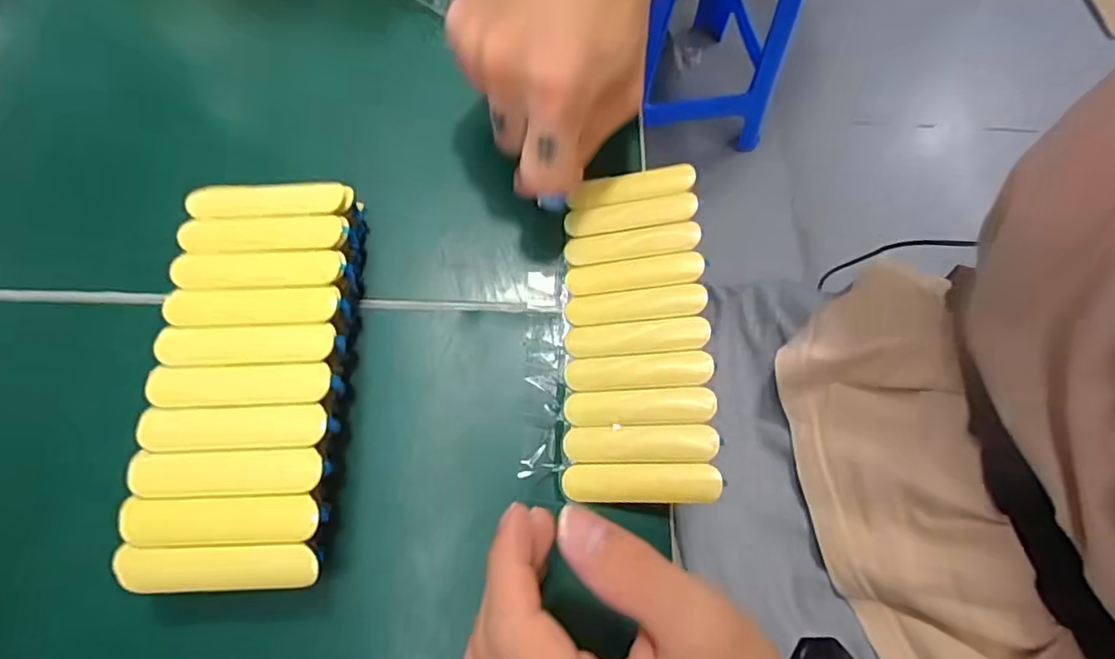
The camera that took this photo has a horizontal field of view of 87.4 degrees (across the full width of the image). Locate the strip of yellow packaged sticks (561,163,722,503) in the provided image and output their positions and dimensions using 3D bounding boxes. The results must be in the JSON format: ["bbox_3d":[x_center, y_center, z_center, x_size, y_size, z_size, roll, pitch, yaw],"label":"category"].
[{"bbox_3d":[0.035,-0.002,0.261,0.060,0.015,0.149,-4,69,14],"label":"strip of yellow packaged sticks"}]

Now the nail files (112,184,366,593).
[{"bbox_3d":[-0.112,0.019,0.230,0.068,0.039,0.148,0,70,-3],"label":"nail files"}]

